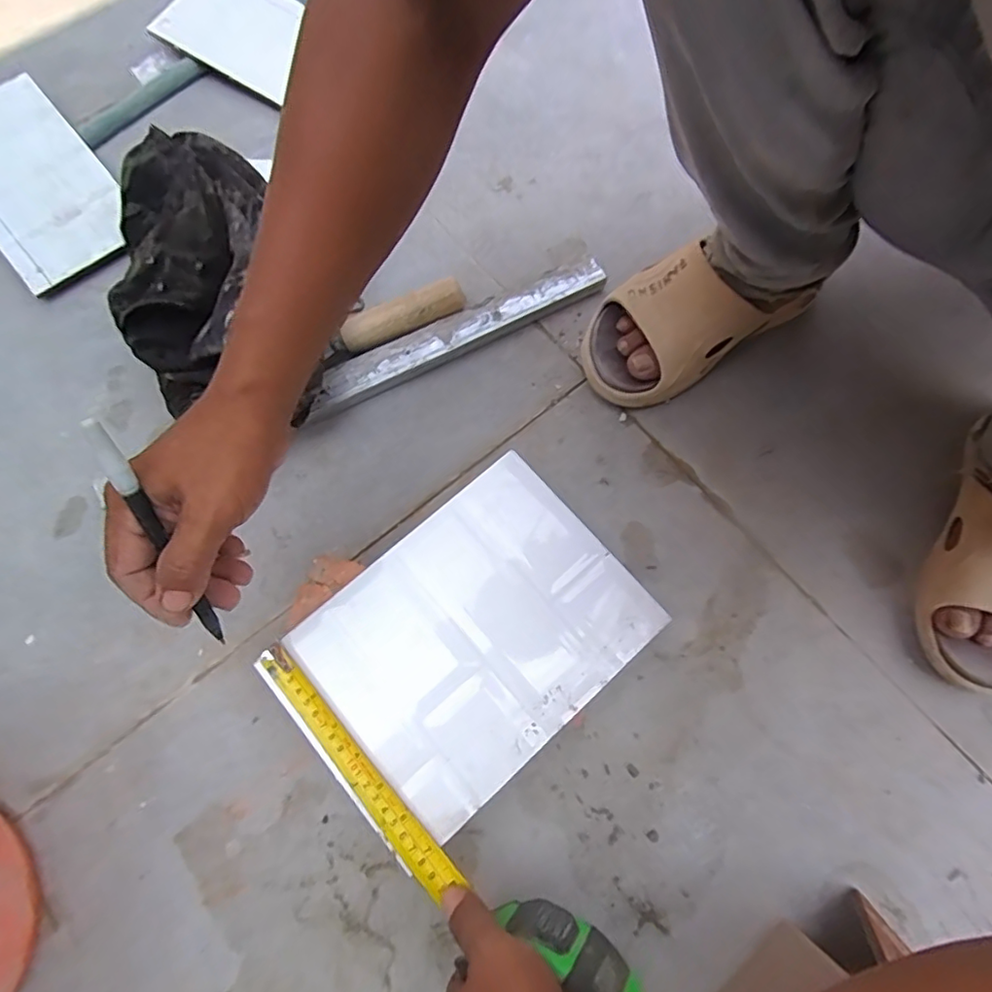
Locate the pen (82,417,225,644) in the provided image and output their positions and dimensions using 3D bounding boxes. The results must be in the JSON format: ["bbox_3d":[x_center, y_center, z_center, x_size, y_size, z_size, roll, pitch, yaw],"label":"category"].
[{"bbox_3d":[-0.177,0.026,0.300,0.008,0.149,0.006,-13,35,-5],"label":"pen"}]

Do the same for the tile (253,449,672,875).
[{"bbox_3d":[-0.022,0.106,0.414,0.246,0.011,0.176,-40,78,-12],"label":"tile"}]

